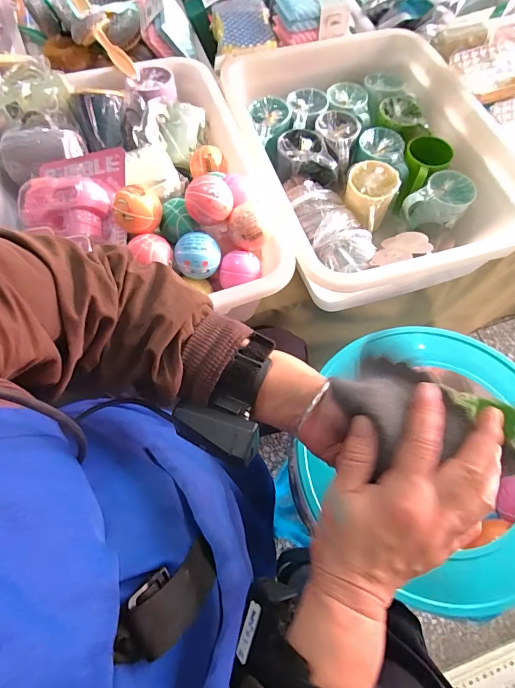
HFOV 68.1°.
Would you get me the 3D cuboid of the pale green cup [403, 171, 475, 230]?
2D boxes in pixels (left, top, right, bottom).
[{"bbox_3d":[0.325,-0.253,0.681,0.090,0.071,0.100,36,71,15],"label":"pale green cup"}]

